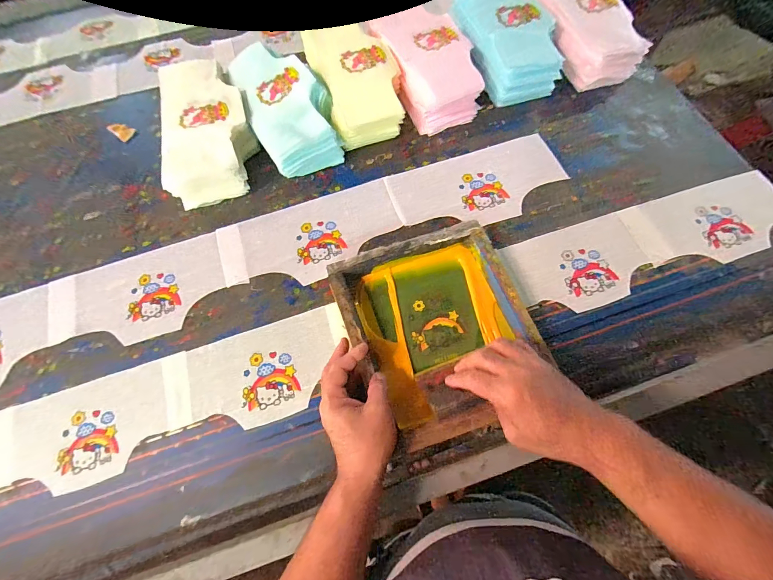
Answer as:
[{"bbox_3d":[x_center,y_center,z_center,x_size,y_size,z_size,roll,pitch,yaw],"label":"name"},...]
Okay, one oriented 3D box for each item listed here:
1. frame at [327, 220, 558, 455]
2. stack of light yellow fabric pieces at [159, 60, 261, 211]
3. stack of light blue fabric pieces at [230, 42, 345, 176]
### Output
[{"bbox_3d":[0.073,0.053,0.486,0.242,0.055,0.275,-19,69,-7],"label":"frame"},{"bbox_3d":[-0.329,-0.297,0.630,0.170,0.077,0.290,-12,69,-3],"label":"stack of light yellow fabric pieces"},{"bbox_3d":[-0.191,-0.351,0.647,0.157,0.081,0.298,-25,70,-8],"label":"stack of light blue fabric pieces"}]

